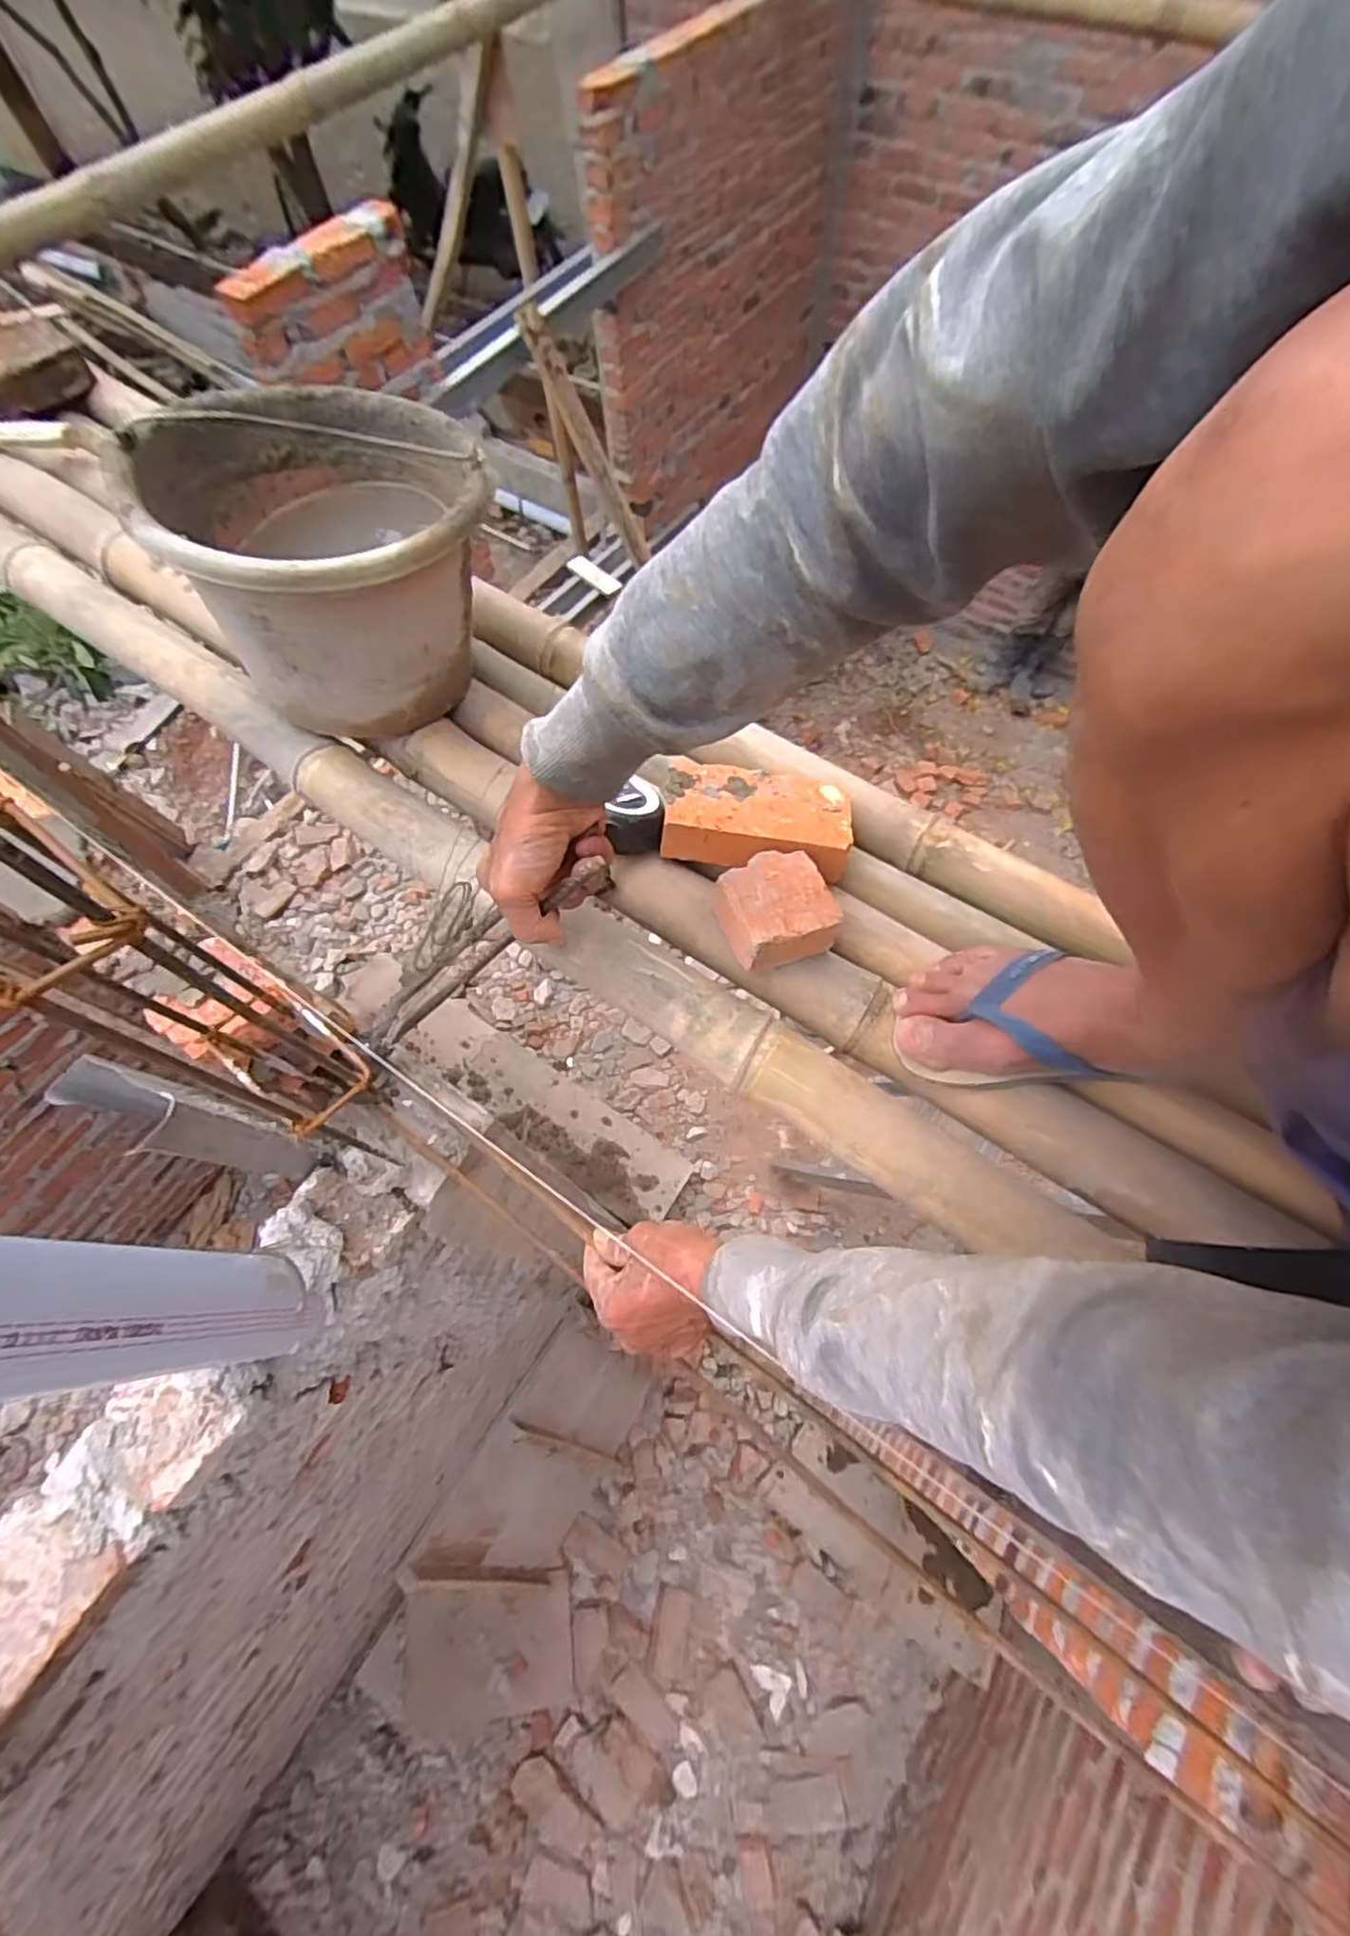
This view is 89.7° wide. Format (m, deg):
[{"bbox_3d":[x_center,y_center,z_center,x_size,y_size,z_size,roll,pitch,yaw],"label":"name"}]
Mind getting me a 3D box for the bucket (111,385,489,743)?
[{"bbox_3d":[-0.274,-0.349,0.578,0.246,0.186,0.280,-28,68,-11],"label":"bucket"}]

